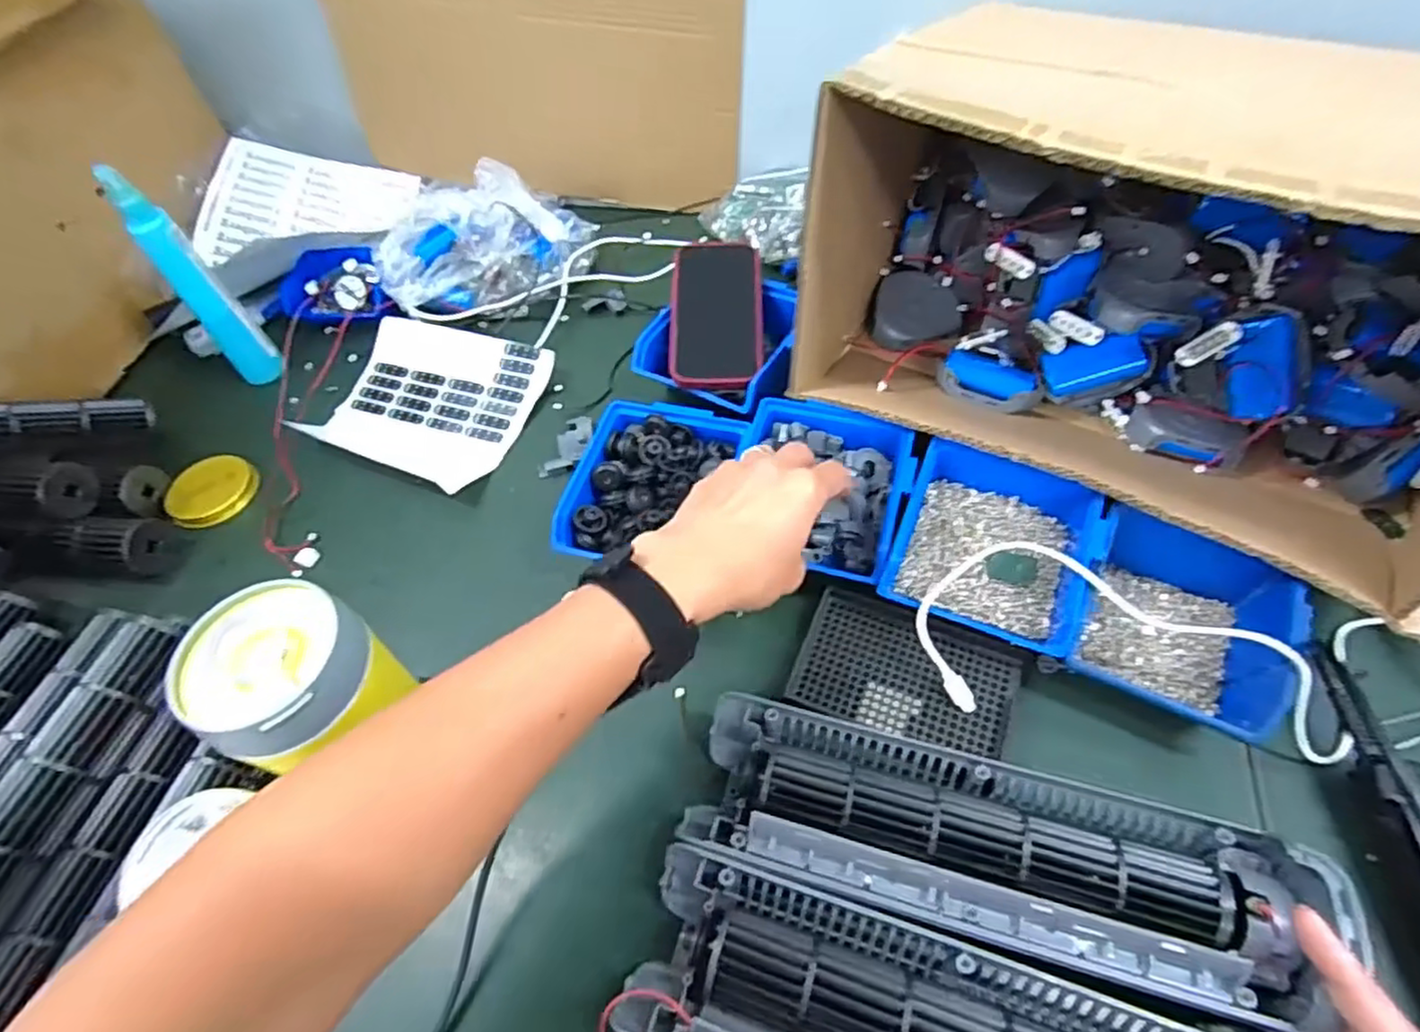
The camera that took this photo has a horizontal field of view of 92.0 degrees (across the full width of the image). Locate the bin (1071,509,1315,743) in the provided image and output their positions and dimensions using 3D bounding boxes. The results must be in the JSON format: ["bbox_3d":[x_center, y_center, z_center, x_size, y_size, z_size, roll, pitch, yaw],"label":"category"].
[{"bbox_3d":[0.291,0.074,0.432,0.115,0.068,0.118,23,60,20],"label":"bin"}]

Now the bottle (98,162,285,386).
[{"bbox_3d":[-0.458,-0.205,0.613,0.040,0.188,0.038,-36,59,-19],"label":"bottle"}]

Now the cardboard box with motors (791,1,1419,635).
[{"bbox_3d":[0.286,-0.148,0.446,0.402,0.238,0.234,26,61,22],"label":"cardboard box with motors"}]

